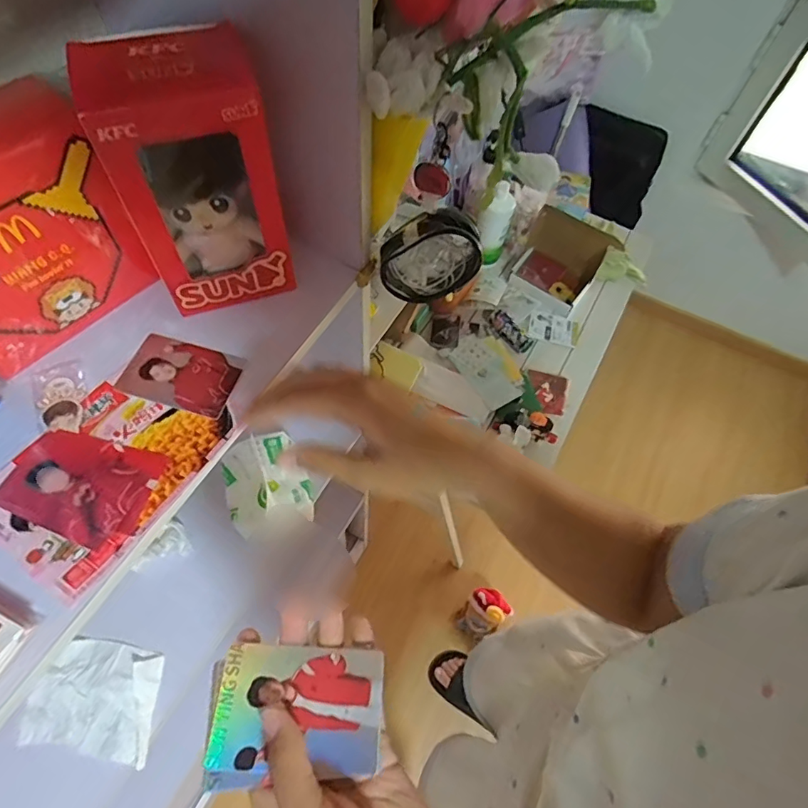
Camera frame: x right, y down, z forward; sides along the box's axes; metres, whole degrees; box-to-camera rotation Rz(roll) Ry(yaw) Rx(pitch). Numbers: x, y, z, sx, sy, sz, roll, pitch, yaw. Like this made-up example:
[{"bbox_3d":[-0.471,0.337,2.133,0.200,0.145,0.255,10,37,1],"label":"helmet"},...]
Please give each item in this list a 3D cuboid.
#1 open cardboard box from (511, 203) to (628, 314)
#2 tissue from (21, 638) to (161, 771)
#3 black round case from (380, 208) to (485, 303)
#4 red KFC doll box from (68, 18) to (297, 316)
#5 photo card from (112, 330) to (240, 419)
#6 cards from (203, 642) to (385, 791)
[{"bbox_3d":[0.305,-0.277,0.976,0.164,0.145,0.104,27,62,11],"label":"open cardboard box"},{"bbox_3d":[-0.348,0.332,0.566,0.140,0.015,0.107,10,60,2],"label":"tissue"},{"bbox_3d":[0.024,-0.136,0.460,0.092,0.098,0.025,3,60,-2],"label":"black round case"},{"bbox_3d":[-0.151,-0.166,0.381,0.110,0.177,0.082,-13,62,-11],"label":"red KFC doll box"},{"bbox_3d":[-0.183,-0.025,0.409,0.090,0.004,0.058,17,60,6],"label":"photo card"},{"bbox_3d":[-0.059,0.170,0.276,0.093,0.007,0.064,4,56,-9],"label":"cards"}]

